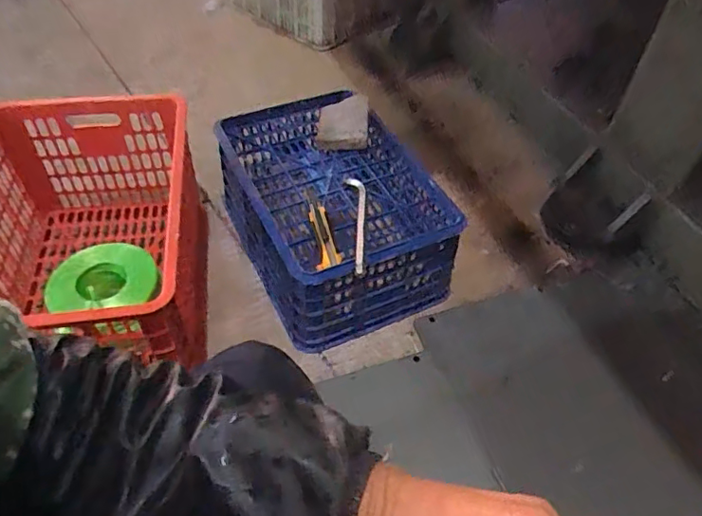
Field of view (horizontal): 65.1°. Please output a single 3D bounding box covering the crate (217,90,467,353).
[{"bbox_3d":[-0.040,-0.100,1.094,0.344,0.193,0.495,-21,53,-19],"label":"crate"}]

